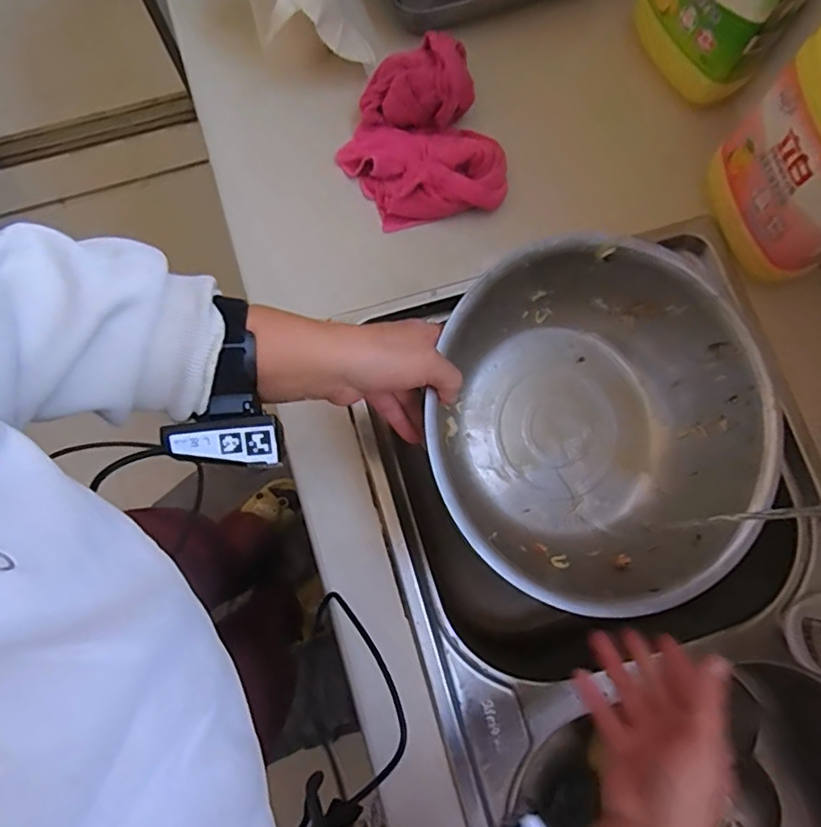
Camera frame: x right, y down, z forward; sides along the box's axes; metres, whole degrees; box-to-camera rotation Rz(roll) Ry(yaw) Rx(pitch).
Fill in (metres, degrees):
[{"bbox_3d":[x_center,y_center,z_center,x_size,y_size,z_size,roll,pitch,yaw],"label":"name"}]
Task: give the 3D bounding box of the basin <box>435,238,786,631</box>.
[{"bbox_3d":[0.151,0.013,0.483,0.260,0.125,0.275,0,78,-1],"label":"basin"}]

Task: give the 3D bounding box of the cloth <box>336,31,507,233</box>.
[{"bbox_3d":[0.010,-0.265,0.573,0.142,0.075,0.156,-24,80,-5],"label":"cloth"}]

